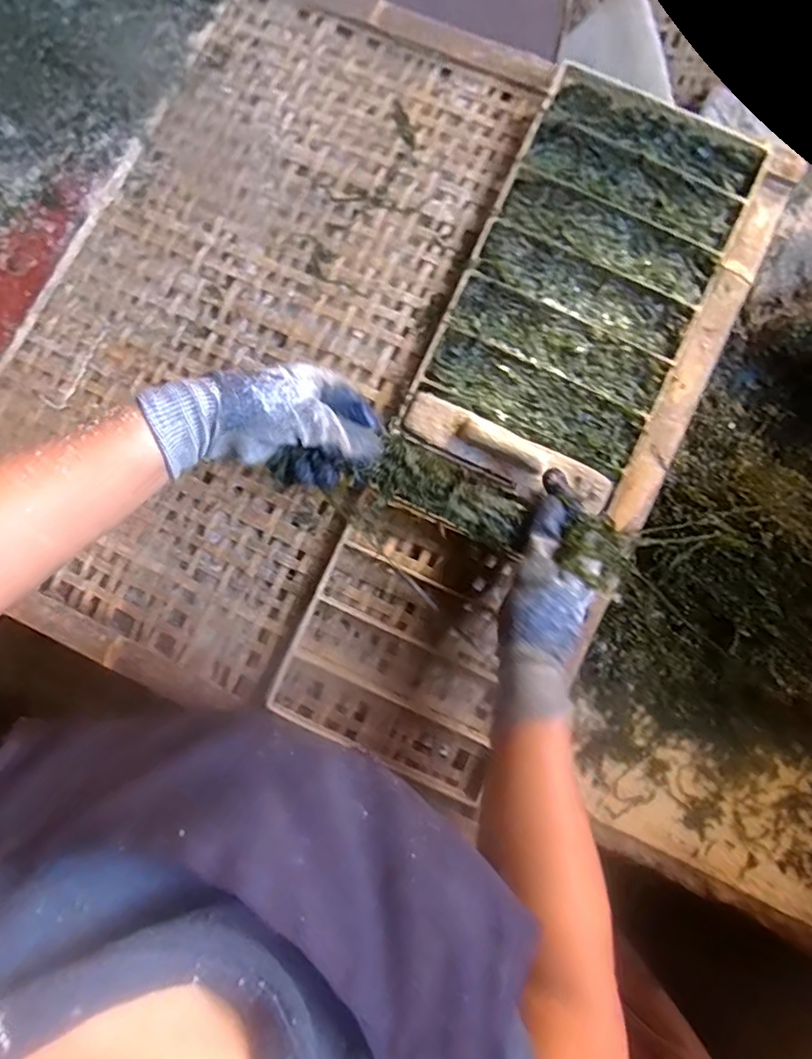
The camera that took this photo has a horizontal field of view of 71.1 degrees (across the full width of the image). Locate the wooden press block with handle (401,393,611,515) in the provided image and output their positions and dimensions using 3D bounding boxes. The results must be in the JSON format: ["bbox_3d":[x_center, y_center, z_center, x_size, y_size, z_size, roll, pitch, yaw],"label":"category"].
[{"bbox_3d":[0.097,-0.071,0.547,0.208,0.028,0.055,24,77,3],"label":"wooden press block with handle"}]

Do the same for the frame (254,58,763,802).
[{"bbox_3d":[0.116,-0.105,0.568,0.220,0.030,0.716,25,88,2],"label":"frame"}]

